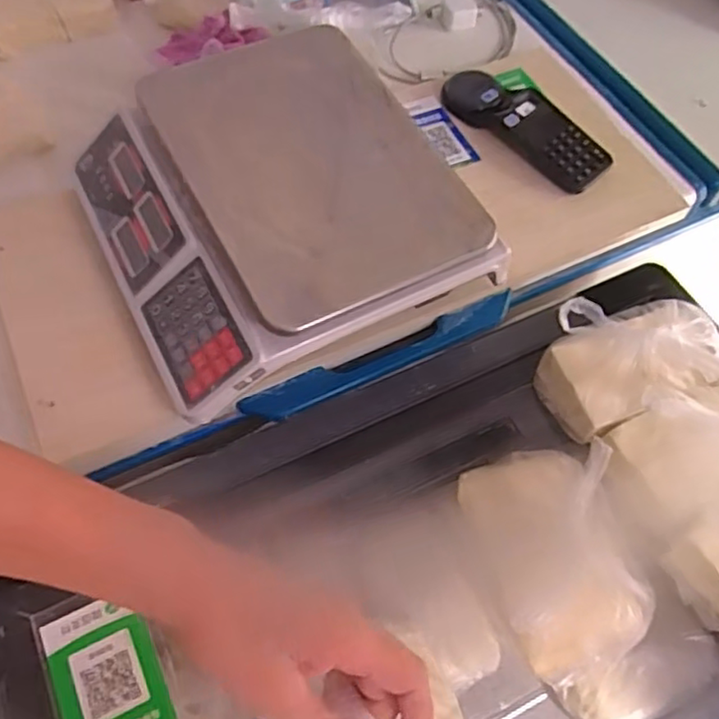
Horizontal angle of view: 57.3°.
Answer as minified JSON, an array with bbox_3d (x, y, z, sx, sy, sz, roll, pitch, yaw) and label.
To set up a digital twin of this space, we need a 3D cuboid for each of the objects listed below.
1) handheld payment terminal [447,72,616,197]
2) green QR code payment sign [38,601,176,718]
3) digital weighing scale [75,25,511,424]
[{"bbox_3d":[0.188,-0.274,0.762,0.076,0.038,0.221,-36,68,-21],"label":"handheld payment terminal"},{"bbox_3d":[-0.204,0.255,0.530,0.079,0.009,0.115,-23,63,-15],"label":"green QR code payment sign"},{"bbox_3d":[-0.086,-0.144,0.632,0.312,0.114,0.339,-26,64,-17],"label":"digital weighing scale"}]

